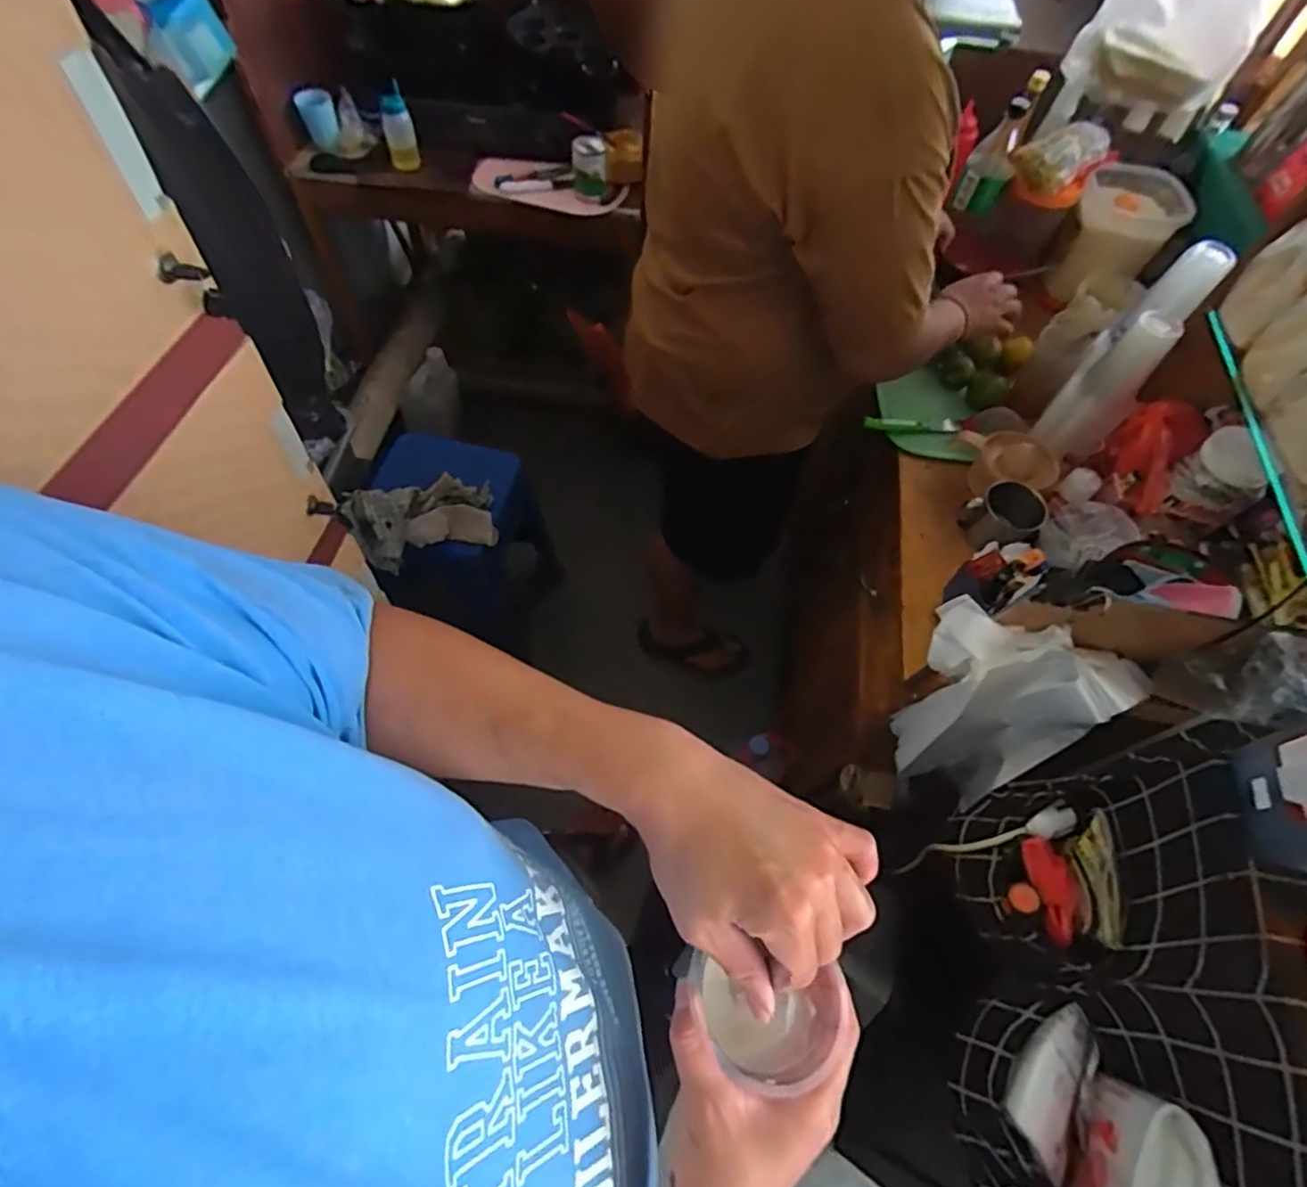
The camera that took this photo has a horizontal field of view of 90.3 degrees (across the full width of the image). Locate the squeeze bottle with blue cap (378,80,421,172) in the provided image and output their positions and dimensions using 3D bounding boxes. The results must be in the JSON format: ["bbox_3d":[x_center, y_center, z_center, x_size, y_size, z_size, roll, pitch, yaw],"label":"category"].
[{"bbox_3d":[-0.552,-1.003,1.409,0.060,0.141,0.071,-16,62,-12],"label":"squeeze bottle with blue cap"}]

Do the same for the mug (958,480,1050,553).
[{"bbox_3d":[0.478,-0.105,0.894,0.082,0.066,0.081,-15,62,-11],"label":"mug"}]

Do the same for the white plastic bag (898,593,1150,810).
[{"bbox_3d":[0.355,0.109,0.693,0.153,0.205,0.170,-25,64,-16],"label":"white plastic bag"}]

